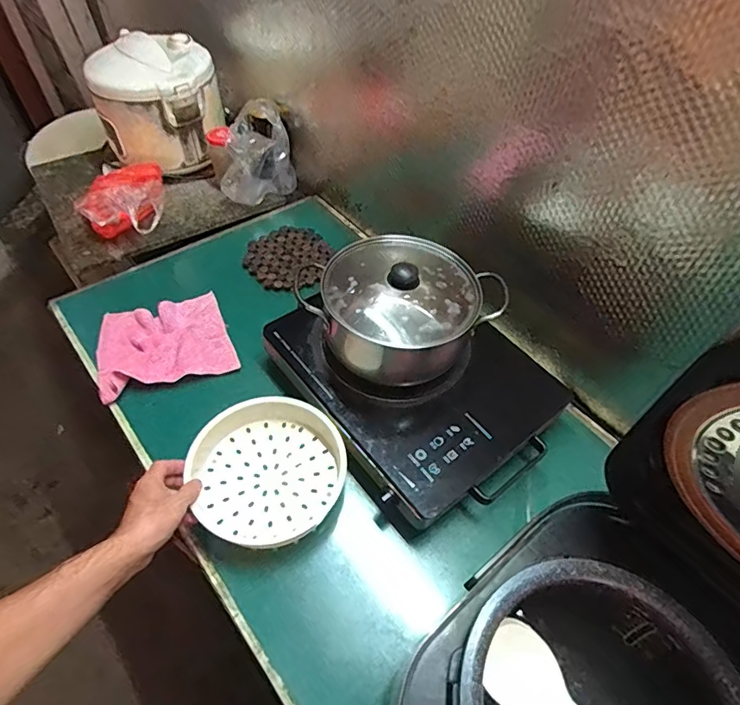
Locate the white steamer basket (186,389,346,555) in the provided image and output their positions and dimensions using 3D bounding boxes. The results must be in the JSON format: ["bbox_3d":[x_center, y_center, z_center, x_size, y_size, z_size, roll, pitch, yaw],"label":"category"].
[{"bbox_3d":[-0.145,0.162,0.693,0.202,0.050,0.203,2,52,-2],"label":"white steamer basket"}]

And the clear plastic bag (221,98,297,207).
[{"bbox_3d":[-0.236,-0.428,1.061,0.096,0.157,0.157,26,55,16],"label":"clear plastic bag"}]

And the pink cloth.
[{"bbox_3d":[-0.348,-0.019,0.824,0.208,0.033,0.168,-17,55,-16],"label":"pink cloth"}]

